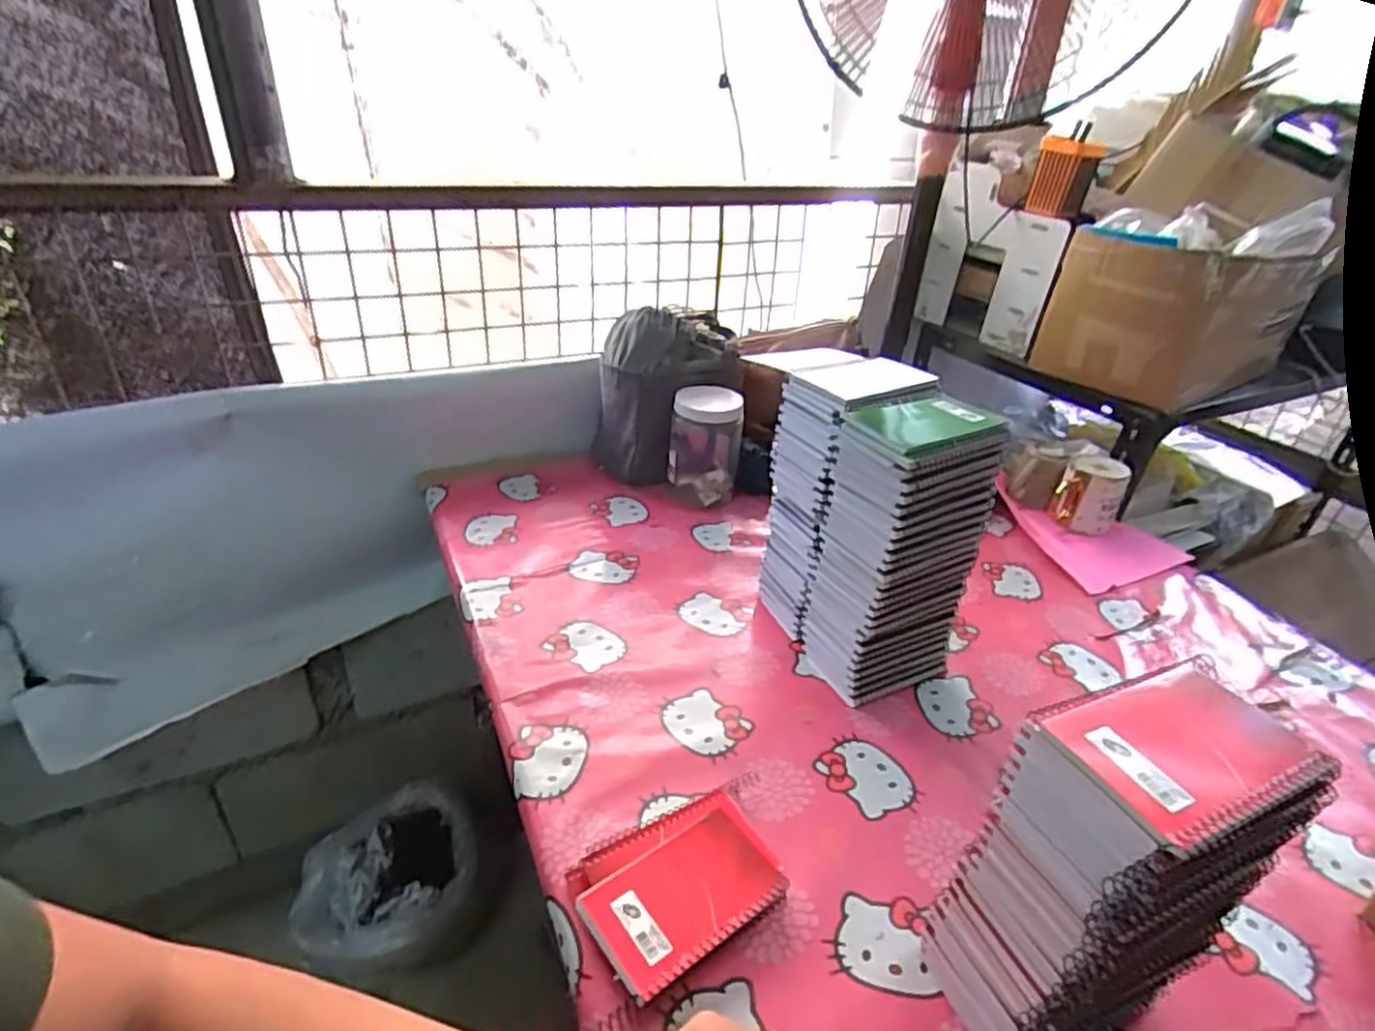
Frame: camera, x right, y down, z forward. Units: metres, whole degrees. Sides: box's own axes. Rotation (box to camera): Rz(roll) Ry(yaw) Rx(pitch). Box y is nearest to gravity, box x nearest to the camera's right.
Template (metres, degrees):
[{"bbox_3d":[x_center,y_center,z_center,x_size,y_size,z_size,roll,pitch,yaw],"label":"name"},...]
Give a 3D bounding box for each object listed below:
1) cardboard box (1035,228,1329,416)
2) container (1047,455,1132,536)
[{"bbox_3d":[0.755,-0.320,1.093,0.331,0.205,0.232,-13,34,-26],"label":"cardboard box"},{"bbox_3d":[0.588,-0.028,1.026,0.082,0.100,0.082,2,32,-1],"label":"container"}]

